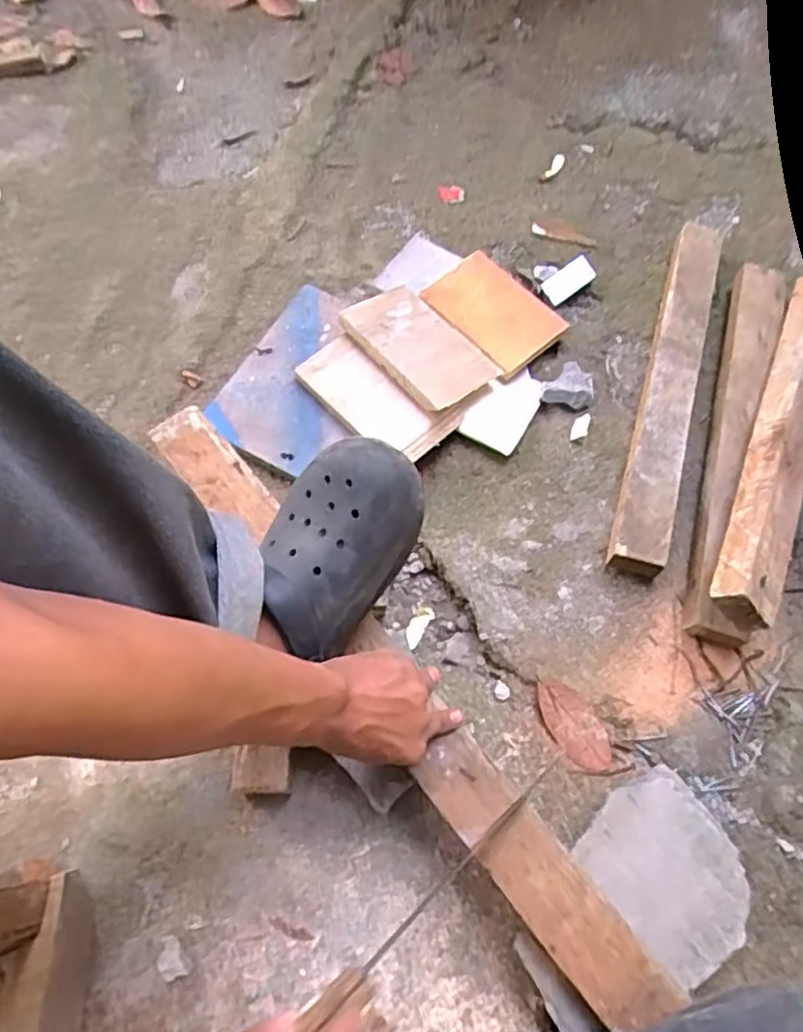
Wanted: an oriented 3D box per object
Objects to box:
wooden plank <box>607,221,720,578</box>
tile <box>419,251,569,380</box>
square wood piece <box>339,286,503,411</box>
[{"bbox_3d":[0.328,-0.168,0.832,0.061,0.047,0.522,15,66,10],"label":"wooden plank"},{"bbox_3d":[0.113,-0.260,0.860,0.105,0.016,0.161,-42,73,-5],"label":"tile"},{"bbox_3d":[0.021,-0.209,0.826,0.114,0.015,0.182,-31,67,-28],"label":"square wood piece"}]

